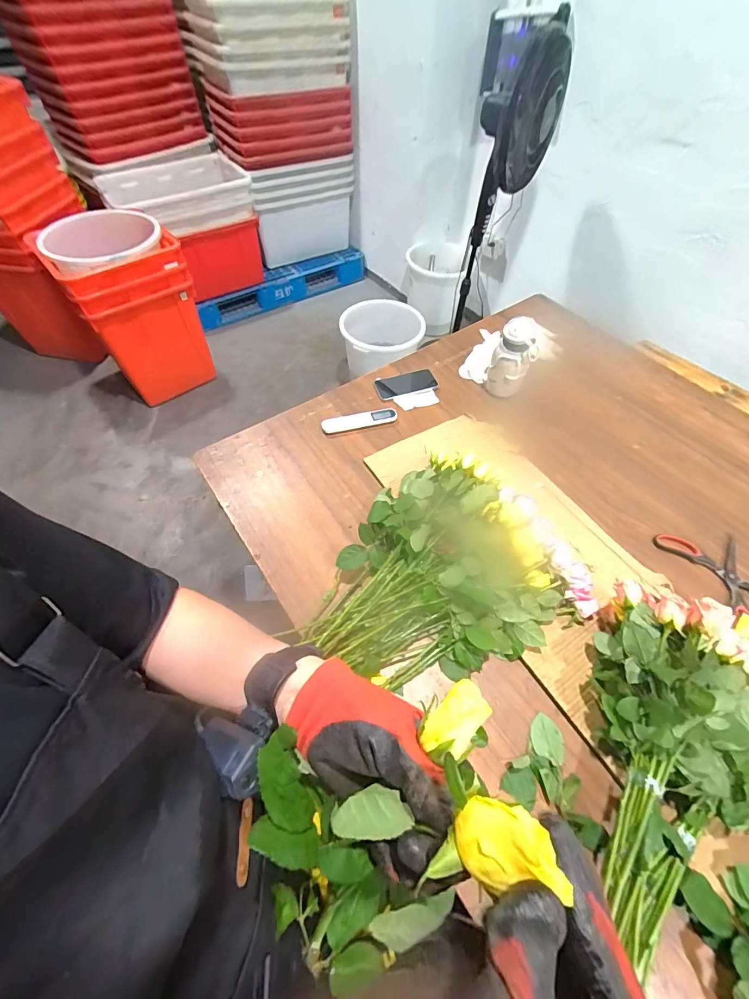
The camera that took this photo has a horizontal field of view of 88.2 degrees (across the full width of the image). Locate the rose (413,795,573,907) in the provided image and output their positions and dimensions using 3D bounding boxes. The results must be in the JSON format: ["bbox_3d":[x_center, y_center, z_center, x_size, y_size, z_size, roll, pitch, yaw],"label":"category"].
[{"bbox_3d":[0.057,0.155,0.175,0.035,0.049,0.032,17,63,-46],"label":"rose"}]

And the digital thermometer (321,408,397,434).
[{"bbox_3d":[-0.033,-0.178,0.863,0.166,0.014,0.039,-10,57,-12],"label":"digital thermometer"}]

